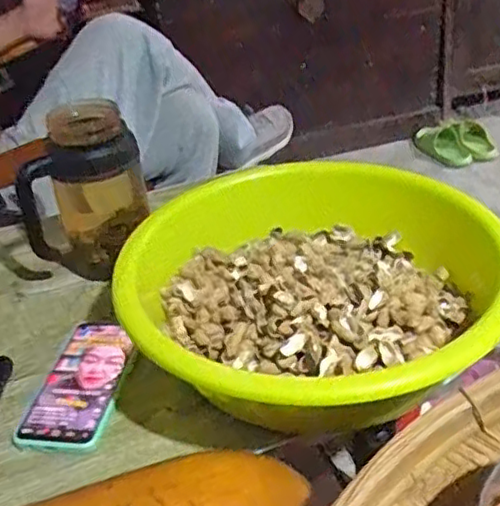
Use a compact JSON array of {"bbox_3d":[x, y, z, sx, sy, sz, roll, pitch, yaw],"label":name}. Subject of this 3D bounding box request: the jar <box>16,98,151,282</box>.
[{"bbox_3d":[-0.189,-0.062,0.738,0.135,0.195,0.097,-16,34,-16],"label":"jar"}]

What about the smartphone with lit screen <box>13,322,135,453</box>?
[{"bbox_3d":[-0.155,0.116,0.600,0.078,0.009,0.154,0,33,8],"label":"smartphone with lit screen"}]

